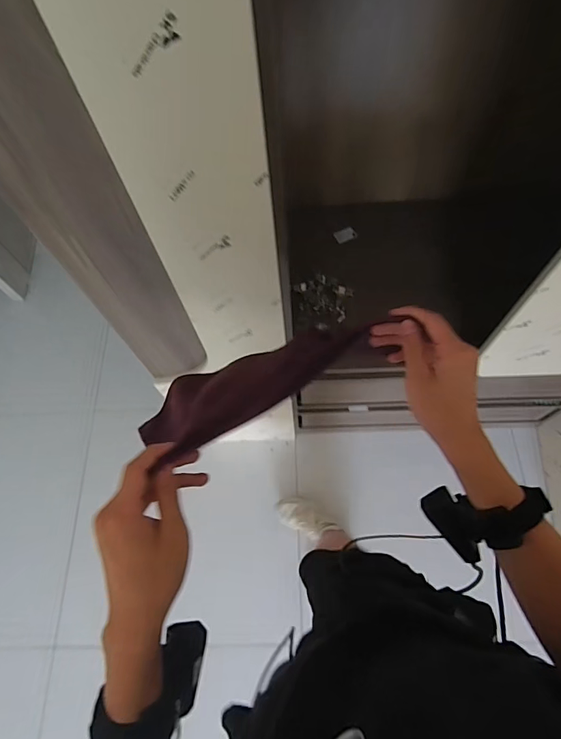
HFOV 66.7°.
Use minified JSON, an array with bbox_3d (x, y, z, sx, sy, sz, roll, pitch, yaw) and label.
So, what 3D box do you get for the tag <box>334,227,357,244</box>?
[{"bbox_3d":[0.187,-0.389,1.233,0.062,0.005,0.035,-14,104,28],"label":"tag"}]

